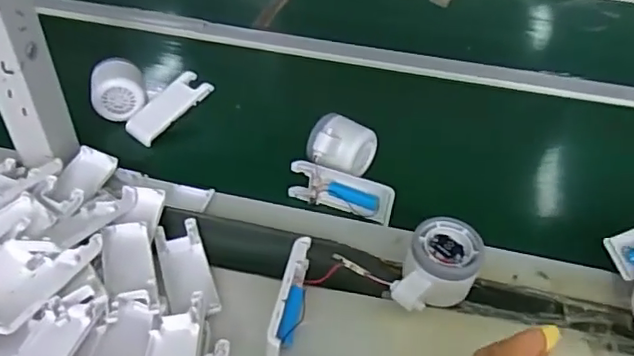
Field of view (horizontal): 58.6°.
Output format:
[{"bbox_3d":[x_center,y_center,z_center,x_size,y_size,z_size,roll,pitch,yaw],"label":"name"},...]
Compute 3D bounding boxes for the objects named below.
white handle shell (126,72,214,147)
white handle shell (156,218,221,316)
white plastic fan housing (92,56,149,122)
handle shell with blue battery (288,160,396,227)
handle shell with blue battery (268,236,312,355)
[{"bbox_3d":[-0.173,-0.083,0.653,0.102,0.019,0.045,-43,55,-13],"label":"white handle shell"},{"bbox_3d":[-0.111,0.077,0.479,0.039,0.012,0.105,-13,44,-17],"label":"white handle shell"},{"bbox_3d":[-0.229,-0.104,0.662,0.063,0.049,0.063,-12,44,-16],"label":"white plastic fan housing"},{"bbox_3d":[0.024,0.014,0.557,0.104,0.041,0.019,16,18,13],"label":"handle shell with blue battery"},{"bbox_3d":[-0.019,0.097,0.443,0.018,0.035,0.107,8,42,6],"label":"handle shell with blue battery"}]

